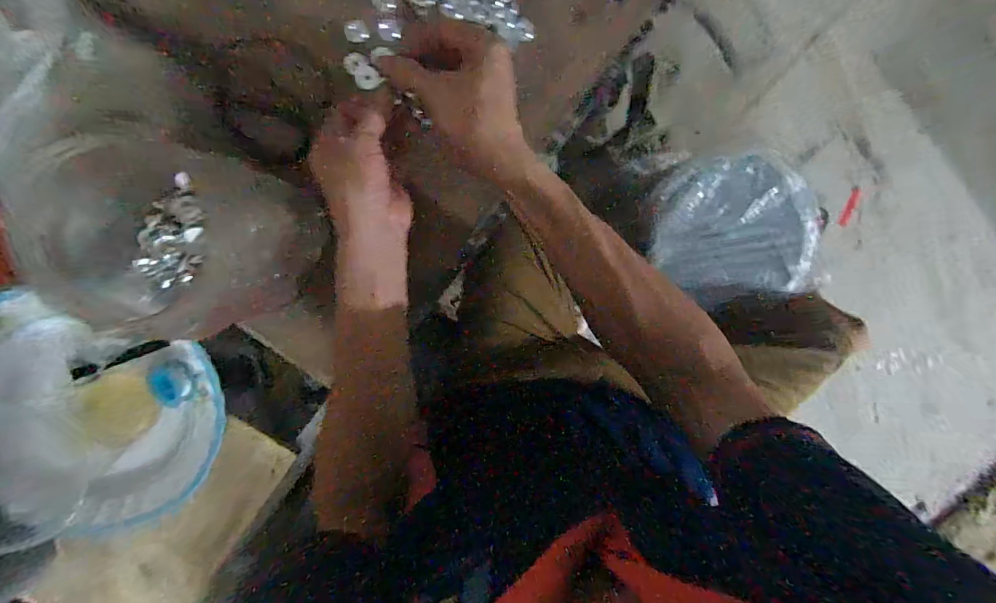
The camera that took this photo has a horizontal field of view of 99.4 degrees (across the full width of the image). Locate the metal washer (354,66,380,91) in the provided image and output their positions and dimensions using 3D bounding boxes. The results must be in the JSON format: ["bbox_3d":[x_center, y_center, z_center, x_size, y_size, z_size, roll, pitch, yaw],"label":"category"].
[{"bbox_3d":[-0.123,-0.209,0.396,0.021,0.004,0.025,-26,84,-5],"label":"metal washer"}]

